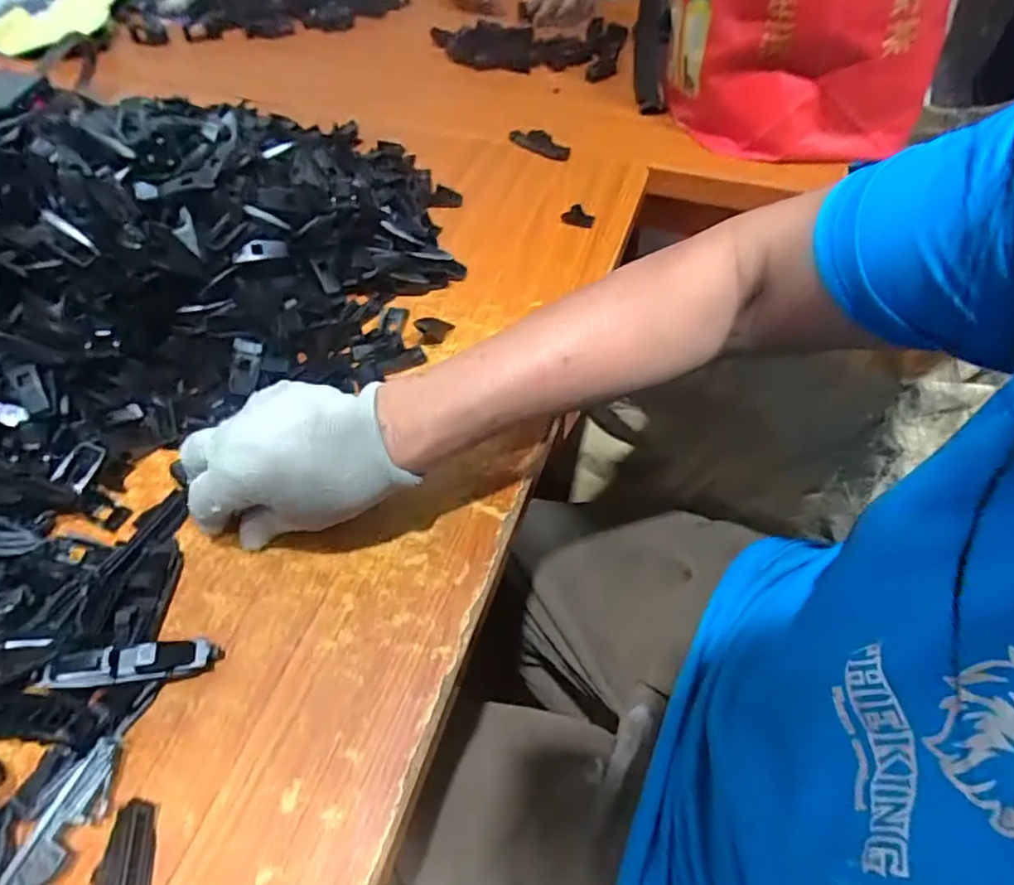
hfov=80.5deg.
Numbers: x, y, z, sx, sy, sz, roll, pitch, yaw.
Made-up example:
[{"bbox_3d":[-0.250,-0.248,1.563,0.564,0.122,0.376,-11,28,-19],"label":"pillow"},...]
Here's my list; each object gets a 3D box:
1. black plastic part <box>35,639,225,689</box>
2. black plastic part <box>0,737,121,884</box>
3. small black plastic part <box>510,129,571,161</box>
[{"bbox_3d":[-0.195,0.114,0.313,0.079,0.017,0.020,0,51,-21],"label":"black plastic part"},{"bbox_3d":[-0.206,0.181,0.278,0.017,0.014,0.078,15,54,11],"label":"black plastic part"},{"bbox_3d":[0.035,-0.328,0.657,0.072,0.014,0.031,33,59,22],"label":"small black plastic part"}]

